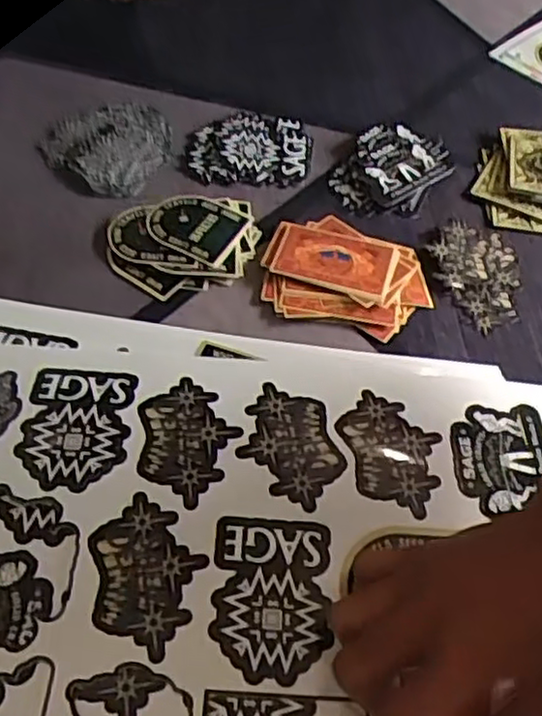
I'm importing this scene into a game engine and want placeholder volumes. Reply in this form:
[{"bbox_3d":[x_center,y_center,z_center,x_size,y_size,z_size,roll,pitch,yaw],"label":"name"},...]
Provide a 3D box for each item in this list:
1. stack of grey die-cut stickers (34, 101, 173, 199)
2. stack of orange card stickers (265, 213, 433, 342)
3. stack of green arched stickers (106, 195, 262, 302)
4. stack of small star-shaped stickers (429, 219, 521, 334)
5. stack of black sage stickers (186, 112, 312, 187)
[{"bbox_3d":[-0.128,-0.178,0.577,0.102,0.011,0.103,30,56,17],"label":"stack of grey die-cut stickers"},{"bbox_3d":[0.052,-0.061,0.495,0.114,0.007,0.088,14,53,6],"label":"stack of orange card stickers"},{"bbox_3d":[-0.061,-0.085,0.508,0.106,0.009,0.084,-12,55,-13],"label":"stack of green arched stickers"},{"bbox_3d":[0.147,-0.062,0.509,0.063,0.009,0.096,9,52,2],"label":"stack of small star-shaped stickers"},{"bbox_3d":[-0.019,-0.173,0.578,0.099,0.010,0.087,-6,53,-9],"label":"stack of black sage stickers"}]

